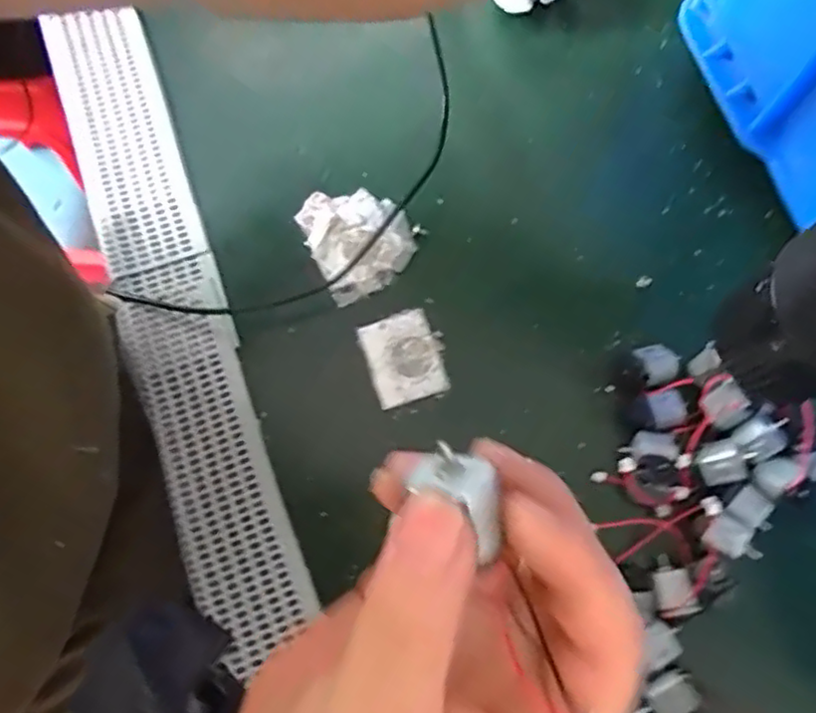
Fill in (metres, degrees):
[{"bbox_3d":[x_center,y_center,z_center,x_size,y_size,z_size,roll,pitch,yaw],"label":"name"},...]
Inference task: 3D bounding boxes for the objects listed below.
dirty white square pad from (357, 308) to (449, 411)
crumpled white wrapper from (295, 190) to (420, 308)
[{"bbox_3d":[-0.002,0.001,0.345,0.038,0.004,0.046,-19,73,-7],"label":"dirty white square pad"},{"bbox_3d":[-0.027,-0.066,0.363,0.054,0.004,0.063,-24,74,-8],"label":"crumpled white wrapper"}]

